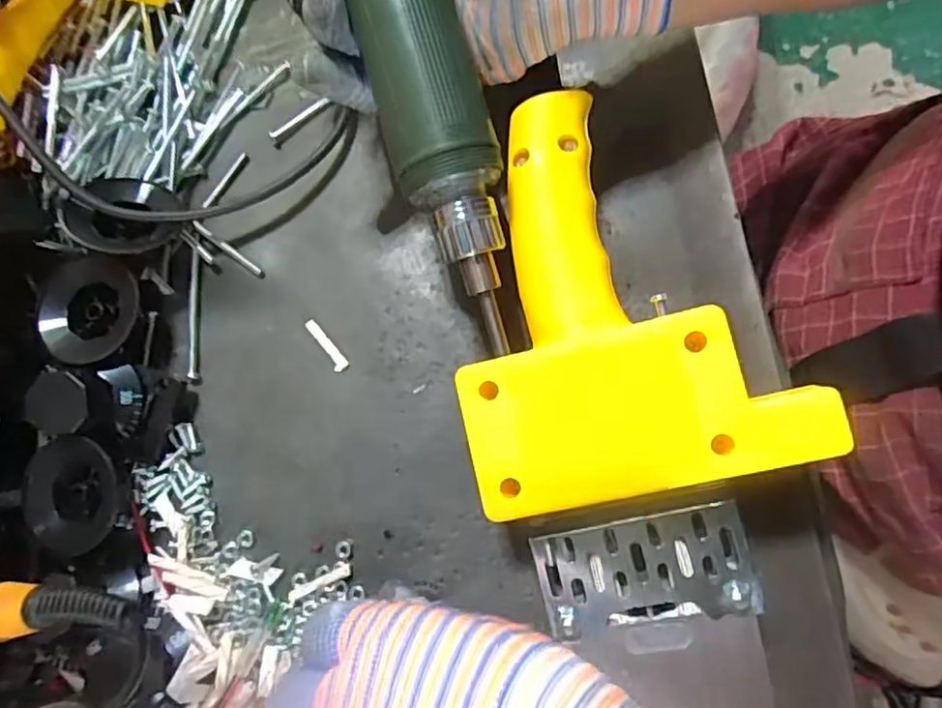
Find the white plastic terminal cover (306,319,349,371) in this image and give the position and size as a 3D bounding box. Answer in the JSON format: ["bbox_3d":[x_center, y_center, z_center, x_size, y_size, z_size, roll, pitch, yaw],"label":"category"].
[{"bbox_3d":[-0.067,-0.004,0.296,0.007,0.004,0.029,-39,78,-2],"label":"white plastic terminal cover"}]

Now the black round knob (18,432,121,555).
[{"bbox_3d":[-0.171,0.060,0.275,0.036,0.010,0.046,-27,78,1],"label":"black round knob"}]

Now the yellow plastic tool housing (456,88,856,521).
[{"bbox_3d":[0.052,-0.024,0.250,0.121,0.035,0.152,-15,79,12],"label":"yellow plastic tool housing"}]

